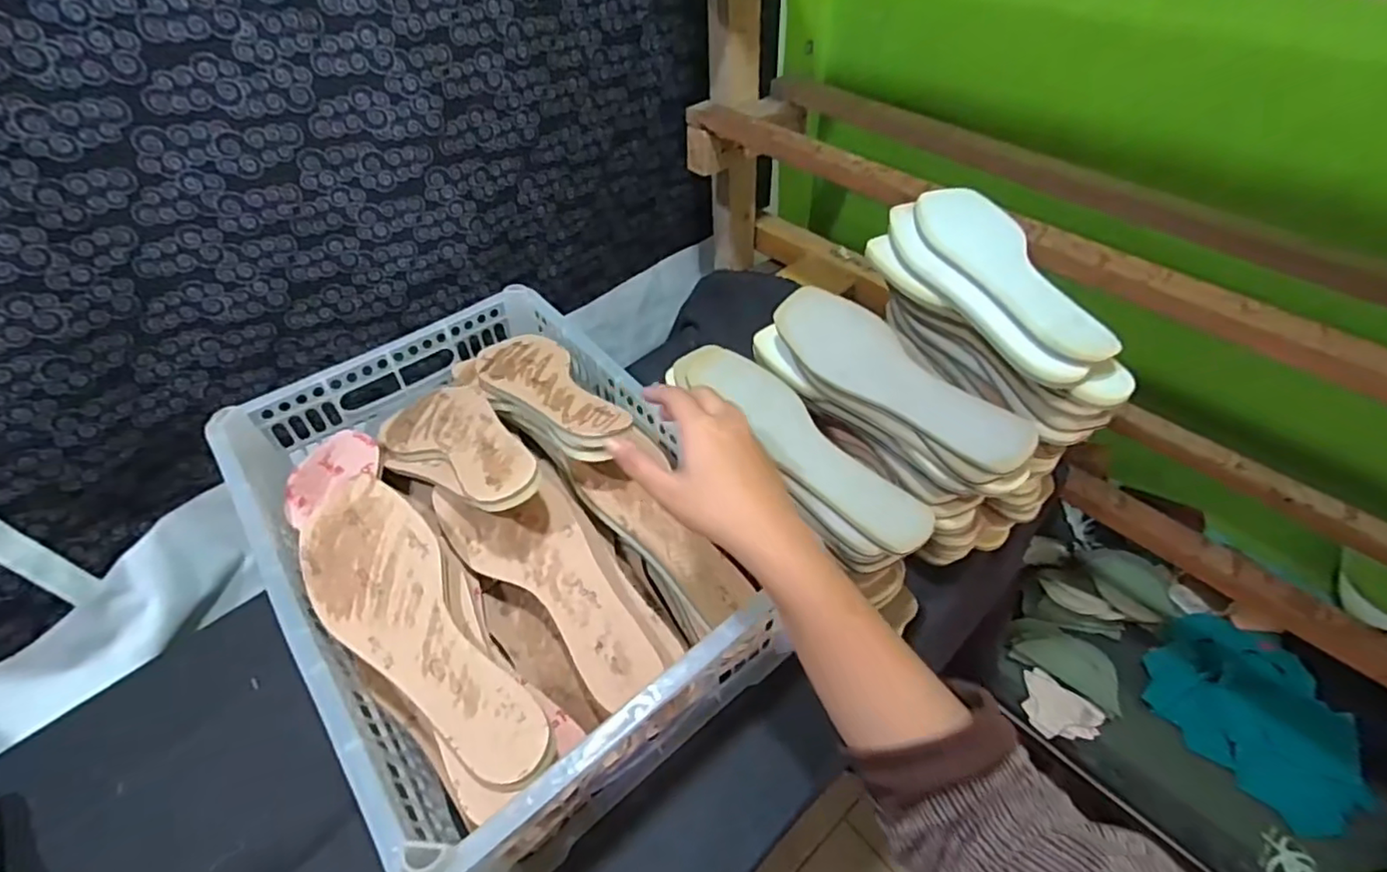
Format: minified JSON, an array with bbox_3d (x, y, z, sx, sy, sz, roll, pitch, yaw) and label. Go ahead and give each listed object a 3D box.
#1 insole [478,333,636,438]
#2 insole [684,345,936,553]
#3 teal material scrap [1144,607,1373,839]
[{"bbox_3d":[-0.132,-0.050,0.556,0.078,0.010,0.240,-29,38,-22],"label":"insole"},{"bbox_3d":[0.082,-0.002,0.492,0.064,0.017,0.248,-29,52,-23],"label":"insole"},{"bbox_3d":[0.654,0.315,0.724,0.180,0.033,0.219,-31,53,-24],"label":"teal material scrap"}]

